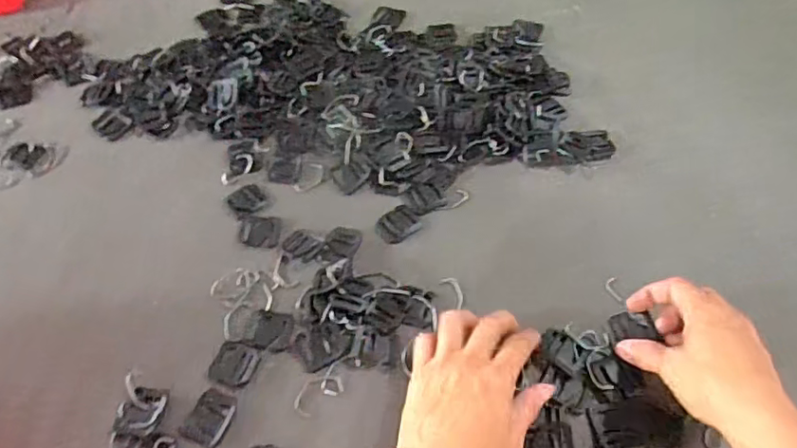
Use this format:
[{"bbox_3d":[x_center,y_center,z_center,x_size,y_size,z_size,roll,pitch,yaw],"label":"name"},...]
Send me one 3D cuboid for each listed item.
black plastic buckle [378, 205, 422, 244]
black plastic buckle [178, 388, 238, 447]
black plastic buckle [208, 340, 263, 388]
[{"bbox_3d":[0.000,-0.001,0.507,0.036,0.004,0.030,-37,62,-22],"label":"black plastic buckle"},{"bbox_3d":[-0.132,0.135,0.406,0.029,0.004,0.036,17,57,13],"label":"black plastic buckle"},{"bbox_3d":[-0.121,0.103,0.430,0.032,0.004,0.031,15,56,12],"label":"black plastic buckle"}]

